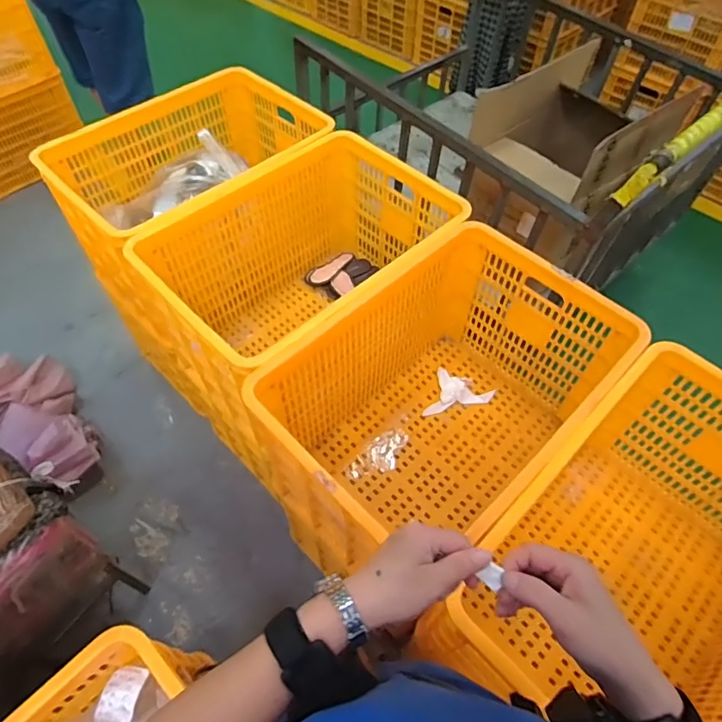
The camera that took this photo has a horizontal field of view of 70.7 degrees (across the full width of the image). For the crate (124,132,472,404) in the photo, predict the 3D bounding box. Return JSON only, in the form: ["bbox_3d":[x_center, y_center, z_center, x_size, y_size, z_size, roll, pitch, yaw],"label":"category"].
[{"bbox_3d":[-0.128,-0.168,1.163,0.603,0.362,0.435,-37,64,-23],"label":"crate"}]

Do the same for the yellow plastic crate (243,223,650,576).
[{"bbox_3d":[0.135,0.089,0.997,0.598,0.375,0.401,-38,64,-23],"label":"yellow plastic crate"}]

